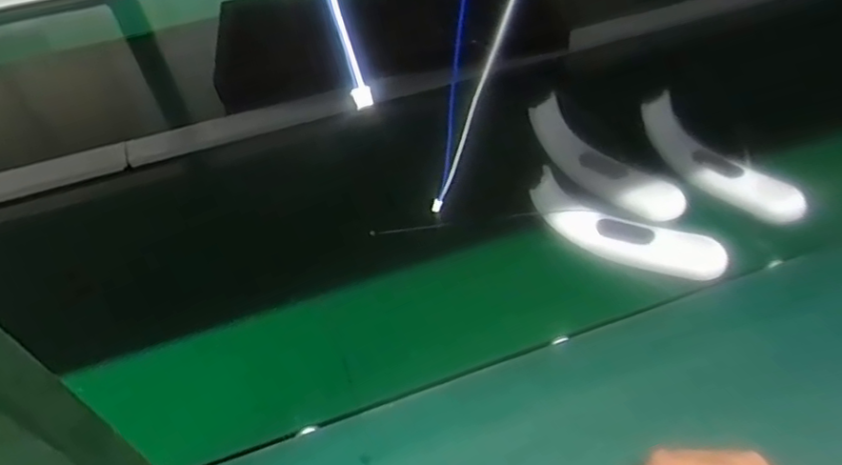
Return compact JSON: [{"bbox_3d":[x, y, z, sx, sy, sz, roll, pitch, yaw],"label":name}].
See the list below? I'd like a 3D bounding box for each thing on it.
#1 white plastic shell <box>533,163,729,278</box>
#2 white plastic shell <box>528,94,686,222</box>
[{"bbox_3d":[0.211,-0.003,0.615,0.198,0.041,0.049,20,55,17],"label":"white plastic shell"},{"bbox_3d":[0.208,-0.075,0.690,0.195,0.062,0.034,39,57,13],"label":"white plastic shell"}]

